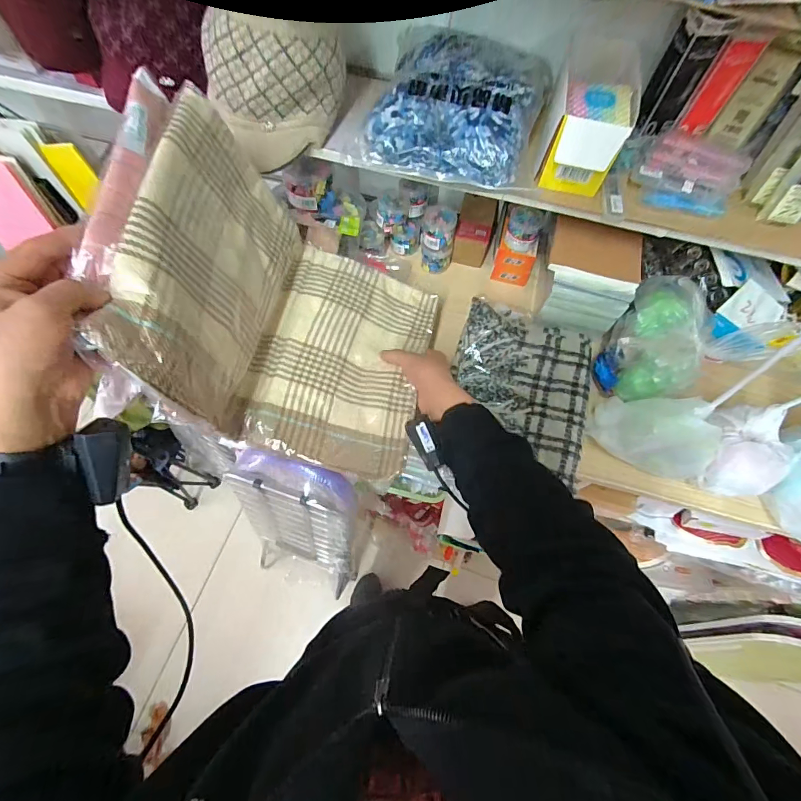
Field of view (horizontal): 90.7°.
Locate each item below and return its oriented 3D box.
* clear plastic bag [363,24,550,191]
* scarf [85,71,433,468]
[{"bbox_3d":[0.084,-0.420,0.562,0.222,0.084,0.235,15,67,4],"label":"clear plastic bag"},{"bbox_3d":[-0.114,-0.120,0.506,0.294,0.286,0.336,10,67,2],"label":"scarf"}]

